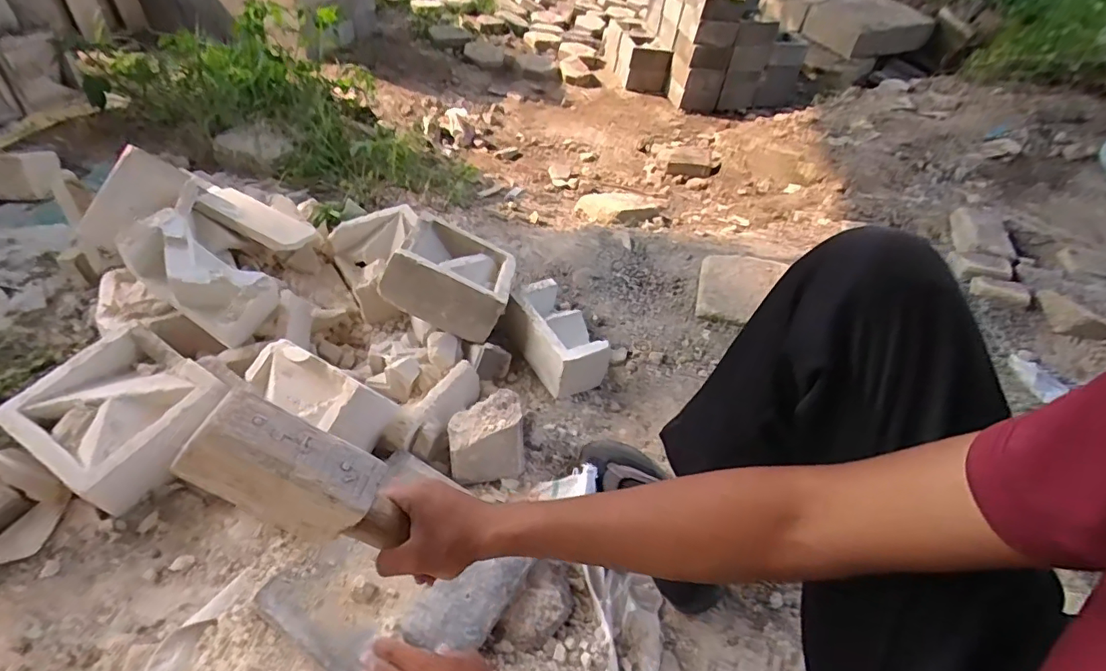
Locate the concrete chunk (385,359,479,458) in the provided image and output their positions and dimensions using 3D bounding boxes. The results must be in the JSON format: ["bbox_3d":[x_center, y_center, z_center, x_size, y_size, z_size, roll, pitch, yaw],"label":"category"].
[{"bbox_3d":[-0.177,0.108,0.820,0.066,0.048,0.173,24,47,15],"label":"concrete chunk"}]

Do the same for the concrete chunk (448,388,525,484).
[{"bbox_3d":[-0.099,0.148,0.786,0.105,0.068,0.105,-6,45,-12],"label":"concrete chunk"}]

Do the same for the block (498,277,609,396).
[{"bbox_3d":[0.012,-0.009,0.965,0.130,0.088,0.200,-23,51,-27],"label":"block"}]

